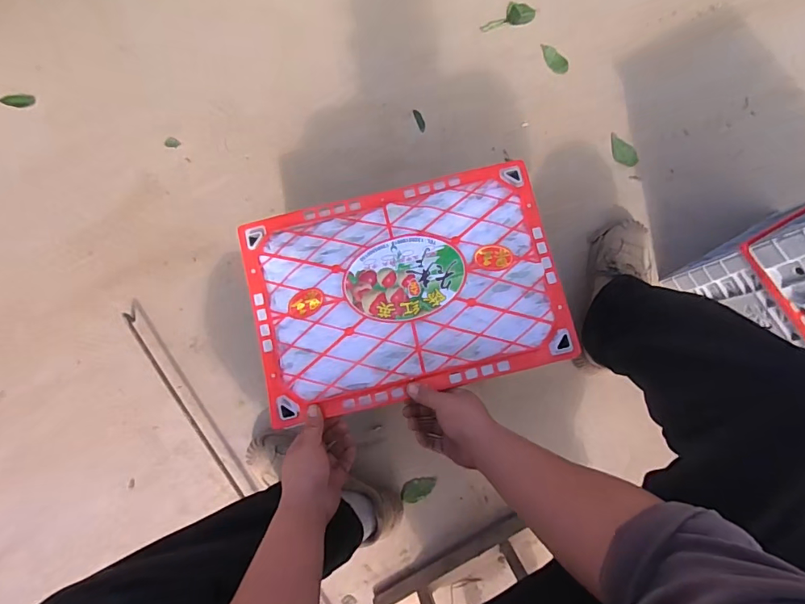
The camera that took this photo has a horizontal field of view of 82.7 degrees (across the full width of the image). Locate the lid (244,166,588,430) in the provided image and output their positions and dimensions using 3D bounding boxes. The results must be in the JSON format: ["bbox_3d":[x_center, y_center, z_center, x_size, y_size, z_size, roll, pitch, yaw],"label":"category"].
[{"bbox_3d":[0.001,-0.019,0.616,0.407,0.030,0.284,-14,81,0],"label":"lid"}]

